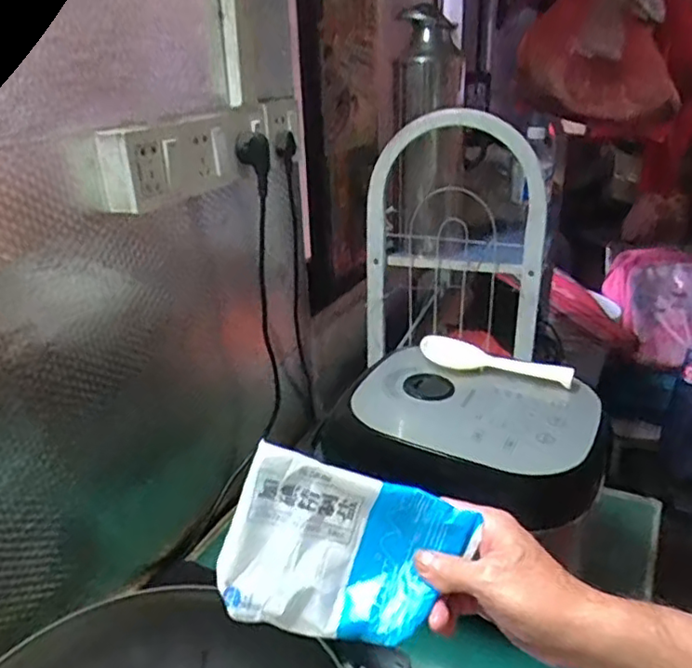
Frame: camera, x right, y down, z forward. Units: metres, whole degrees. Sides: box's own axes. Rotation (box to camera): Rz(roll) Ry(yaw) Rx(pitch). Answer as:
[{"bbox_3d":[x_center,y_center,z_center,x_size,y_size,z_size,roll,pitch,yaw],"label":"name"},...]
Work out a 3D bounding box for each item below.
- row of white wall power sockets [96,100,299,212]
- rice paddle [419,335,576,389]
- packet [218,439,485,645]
[{"bbox_3d":[-0.163,-0.235,0.804,0.054,0.087,0.368,9,26,23],"label":"row of white wall power sockets"},{"bbox_3d":[0.193,0.035,0.822,0.193,0.030,0.049,6,25,18],"label":"rice paddle"},{"bbox_3d":[-0.003,0.152,0.436,0.155,0.114,0.024,18,-3,-2],"label":"packet"}]

